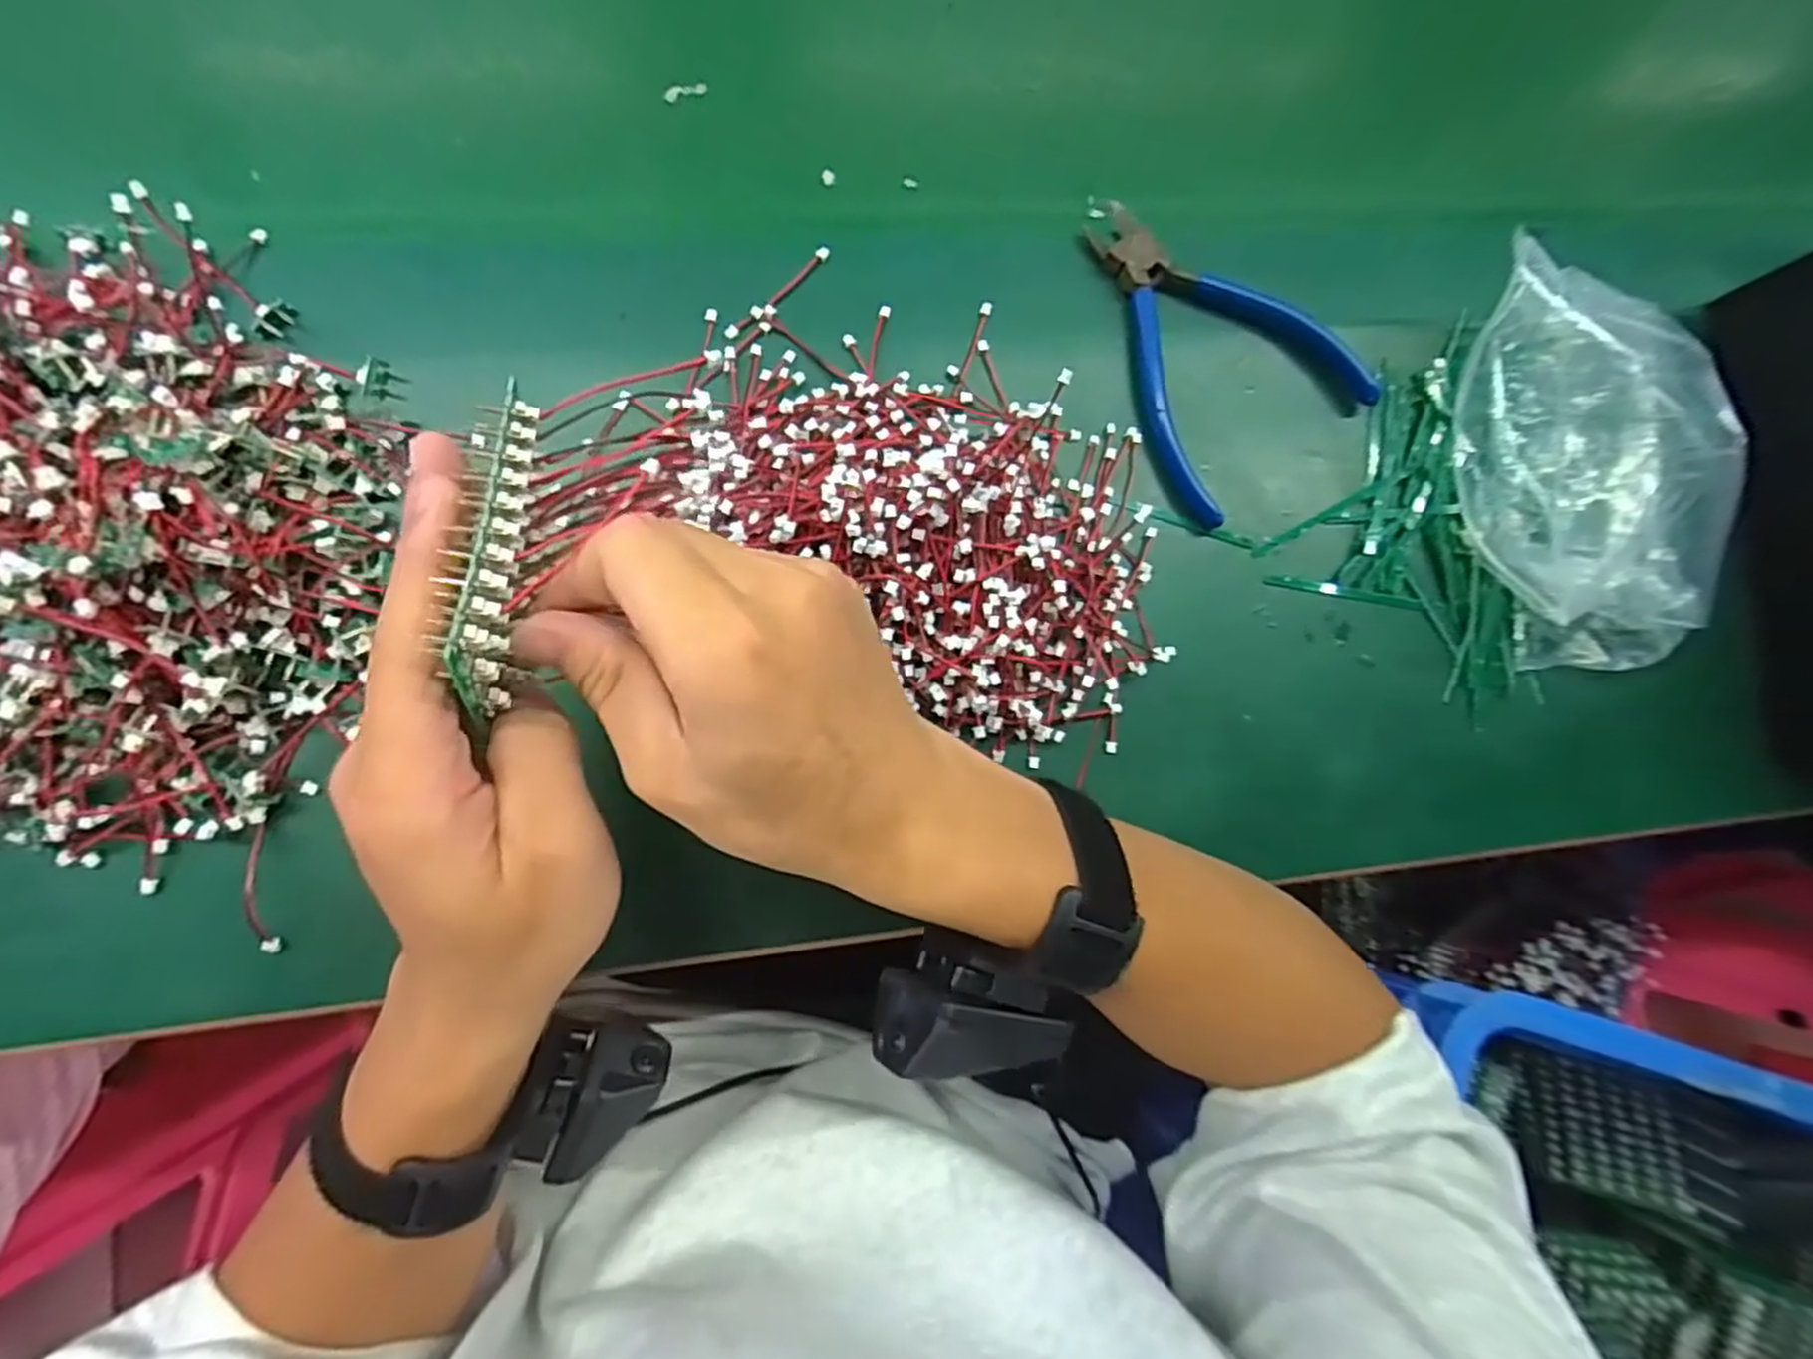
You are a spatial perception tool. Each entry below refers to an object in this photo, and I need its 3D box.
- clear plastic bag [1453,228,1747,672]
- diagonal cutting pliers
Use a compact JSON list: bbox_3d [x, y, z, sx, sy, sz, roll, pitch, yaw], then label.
[{"bbox_3d":[0.287,-0.088,0.333,0.088,0.067,0.174,-27,88,-9],"label":"clear plastic bag"},{"bbox_3d":[0.132,-0.153,0.348,0.106,0.013,0.137,-38,90,-9],"label":"diagonal cutting pliers"}]

